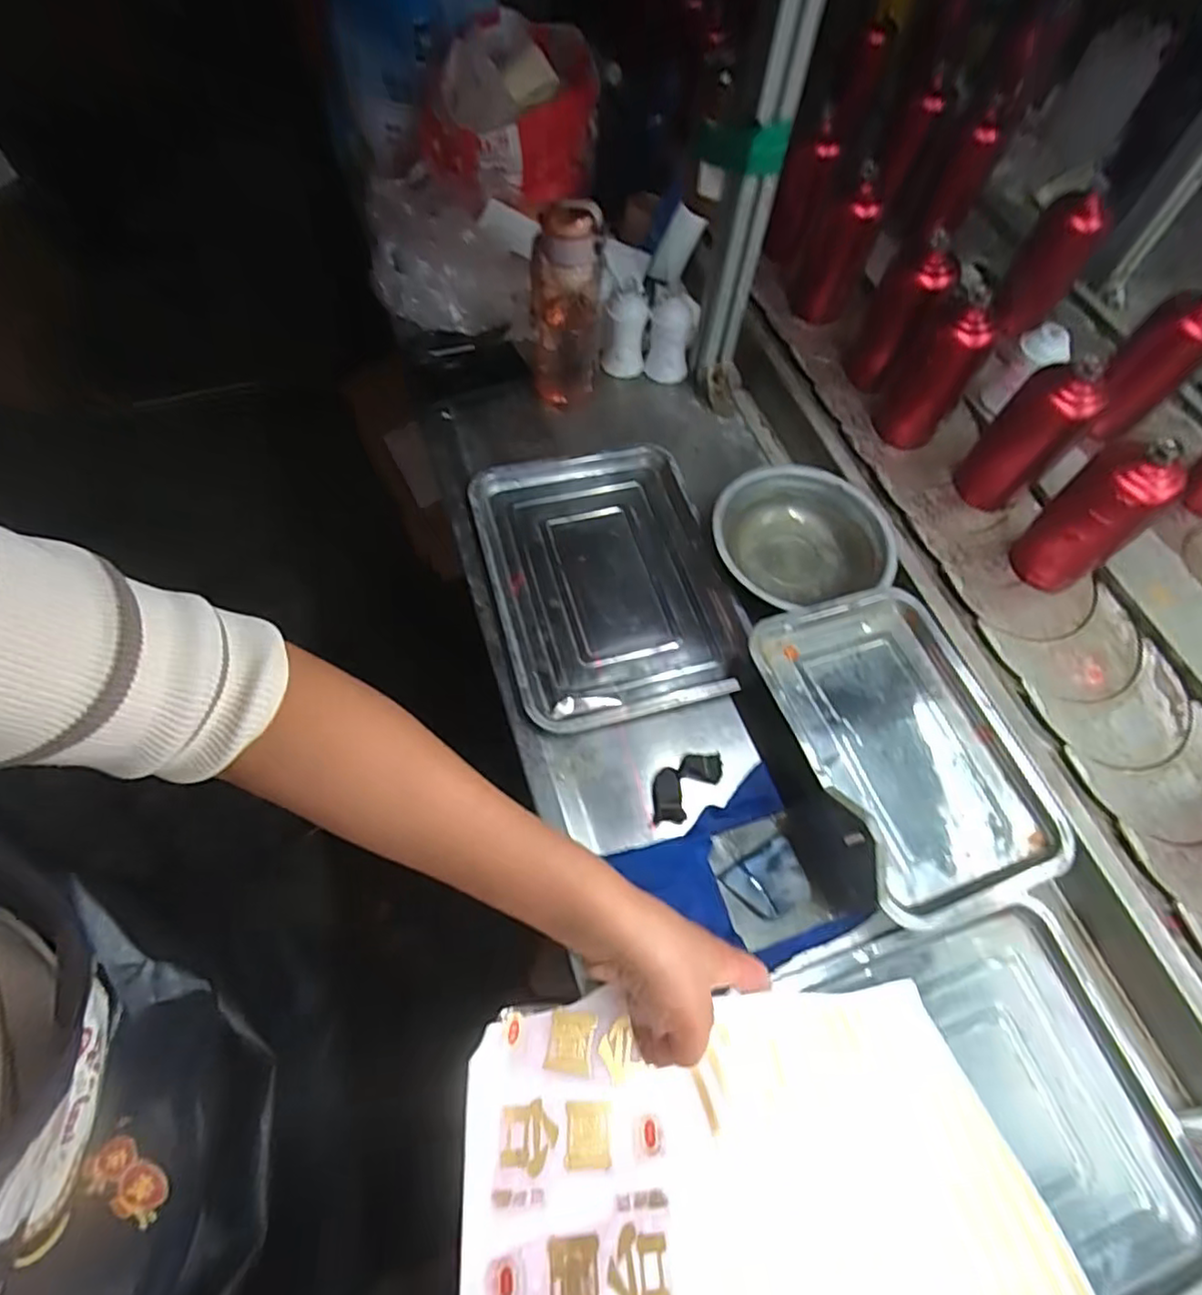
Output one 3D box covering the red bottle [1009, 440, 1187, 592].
[{"bbox_3d":[0.506,-0.130,0.663,0.068,0.173,0.064,18,63,7],"label":"red bottle"}]

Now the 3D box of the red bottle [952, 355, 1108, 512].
[{"bbox_3d":[0.469,-0.230,0.714,0.061,0.164,0.060,-4,62,-5],"label":"red bottle"}]

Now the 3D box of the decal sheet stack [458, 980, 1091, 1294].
[{"bbox_3d":[0.096,0.314,0.332,0.332,0.091,0.240,-3,64,-4],"label":"decal sheet stack"}]

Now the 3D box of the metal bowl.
[{"bbox_3d":[0.224,-0.118,0.732,0.191,0.062,0.182,1,64,-2],"label":"metal bowl"}]

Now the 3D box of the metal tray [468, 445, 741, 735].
[{"bbox_3d":[0.001,-0.079,0.721,0.247,0.038,0.346,-13,65,-9],"label":"metal tray"}]

